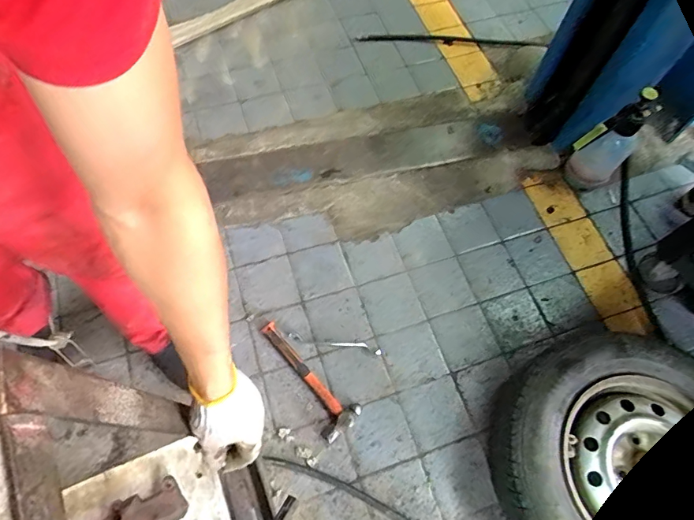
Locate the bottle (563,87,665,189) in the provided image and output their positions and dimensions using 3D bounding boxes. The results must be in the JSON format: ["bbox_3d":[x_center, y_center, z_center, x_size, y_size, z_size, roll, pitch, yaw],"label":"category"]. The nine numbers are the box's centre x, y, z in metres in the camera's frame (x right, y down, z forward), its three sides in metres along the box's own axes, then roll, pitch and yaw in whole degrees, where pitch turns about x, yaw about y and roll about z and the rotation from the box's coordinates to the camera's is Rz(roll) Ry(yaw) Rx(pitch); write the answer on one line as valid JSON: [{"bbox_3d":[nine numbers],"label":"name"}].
[{"bbox_3d":[0.745,-0.332,1.272,0.145,0.310,0.131,-40,71,-19],"label":"bottle"}]

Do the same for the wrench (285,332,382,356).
[{"bbox_3d":[-0.033,0.219,1.156,0.242,0.007,0.029,9,64,3],"label":"wrench"}]

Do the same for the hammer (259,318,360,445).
[{"bbox_3d":[-0.102,0.286,1.104,0.103,0.047,0.334,-37,70,-18],"label":"hammer"}]

